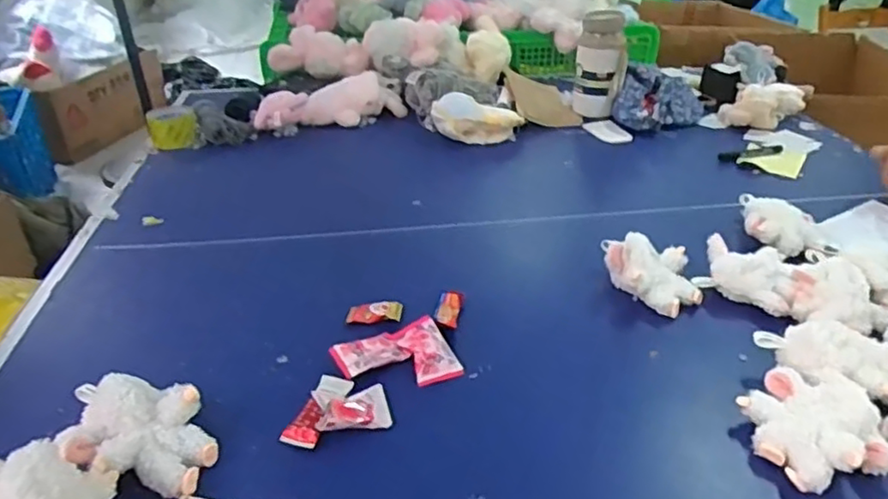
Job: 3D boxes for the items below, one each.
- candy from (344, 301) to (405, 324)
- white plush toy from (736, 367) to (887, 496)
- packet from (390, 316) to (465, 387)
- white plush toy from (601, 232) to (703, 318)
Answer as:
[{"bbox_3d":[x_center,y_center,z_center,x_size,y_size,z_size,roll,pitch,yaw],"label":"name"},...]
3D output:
[{"bbox_3d":[-0.084,0.076,0.793,0.066,0.016,0.030,1,32,2],"label":"candy"},{"bbox_3d":[0.347,0.165,0.612,0.115,0.056,0.125,0,32,0],"label":"white plush toy"},{"bbox_3d":[-0.019,0.112,0.725,0.051,0.021,0.085,-16,35,-24],"label":"packet"},{"bbox_3d":[0.261,0.026,0.821,0.097,0.055,0.123,-23,38,-31],"label":"white plush toy"}]

